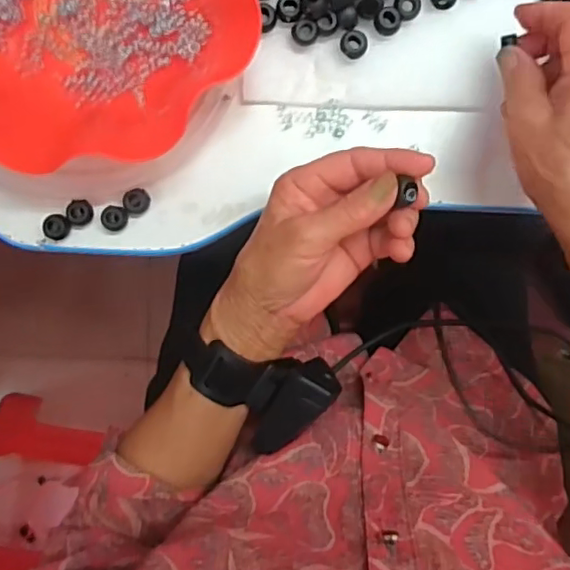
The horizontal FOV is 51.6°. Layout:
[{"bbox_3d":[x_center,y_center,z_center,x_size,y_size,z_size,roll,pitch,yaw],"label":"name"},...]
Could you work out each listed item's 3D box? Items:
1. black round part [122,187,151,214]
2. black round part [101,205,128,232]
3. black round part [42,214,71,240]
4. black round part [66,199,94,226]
[{"bbox_3d":[-0.102,-0.057,0.404,0.018,0.012,0.017,0,94,-2],"label":"black round part"},{"bbox_3d":[-0.117,-0.045,0.404,0.018,0.008,0.017,0,94,-2],"label":"black round part"},{"bbox_3d":[-0.156,-0.040,0.404,0.017,0.007,0.017,0,94,-2],"label":"black round part"},{"bbox_3d":[-0.140,-0.049,0.403,0.017,0.008,0.018,0,94,-2],"label":"black round part"}]

